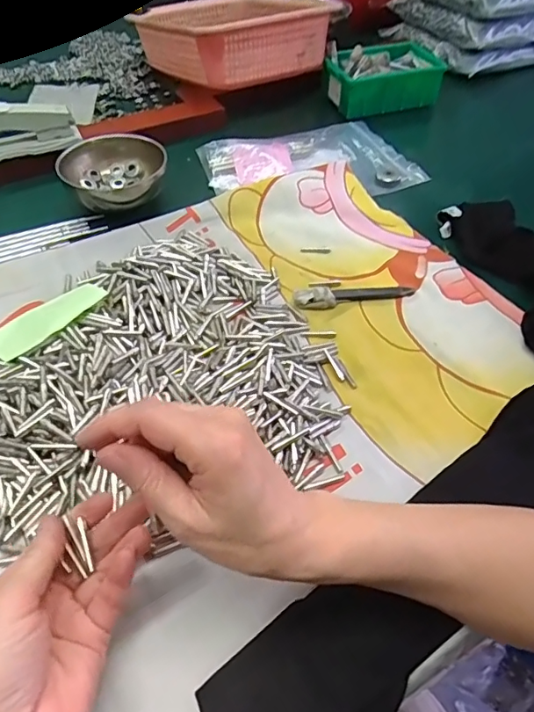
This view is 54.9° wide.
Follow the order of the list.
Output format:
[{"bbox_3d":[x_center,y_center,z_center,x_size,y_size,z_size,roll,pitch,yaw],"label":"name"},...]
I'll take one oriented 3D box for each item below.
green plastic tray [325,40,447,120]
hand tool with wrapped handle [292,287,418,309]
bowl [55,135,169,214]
[{"bbox_3d":[0.158,-0.377,0.698,0.148,0.052,0.098,-6,50,-4],"label":"green plastic tray"},{"bbox_3d":[0.078,-0.055,0.451,0.108,0.014,0.016,-8,50,-5],"label":"hand tool with wrapped handle"},{"bbox_3d":[-0.158,-0.188,0.538,0.101,0.052,0.092,17,53,15],"label":"bowl"}]

